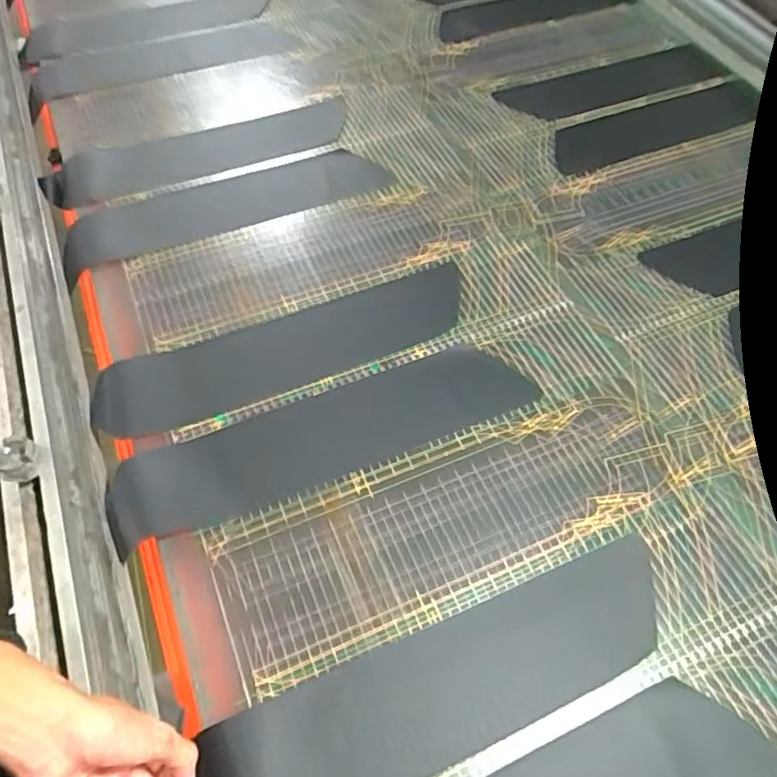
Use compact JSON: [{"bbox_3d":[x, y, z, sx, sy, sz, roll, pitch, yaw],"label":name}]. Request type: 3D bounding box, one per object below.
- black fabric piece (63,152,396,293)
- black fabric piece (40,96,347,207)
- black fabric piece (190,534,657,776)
[{"bbox_3d":[-0.221,-0.250,0.860,0.457,0.044,0.134,-20,60,-14],"label":"black fabric piece"},{"bbox_3d":[-0.280,-0.361,0.914,0.450,0.014,0.124,-20,60,-14],"label":"black fabric piece"},{"bbox_3d":[0.054,0.259,0.526,0.433,0.008,0.106,-20,60,-15],"label":"black fabric piece"}]

